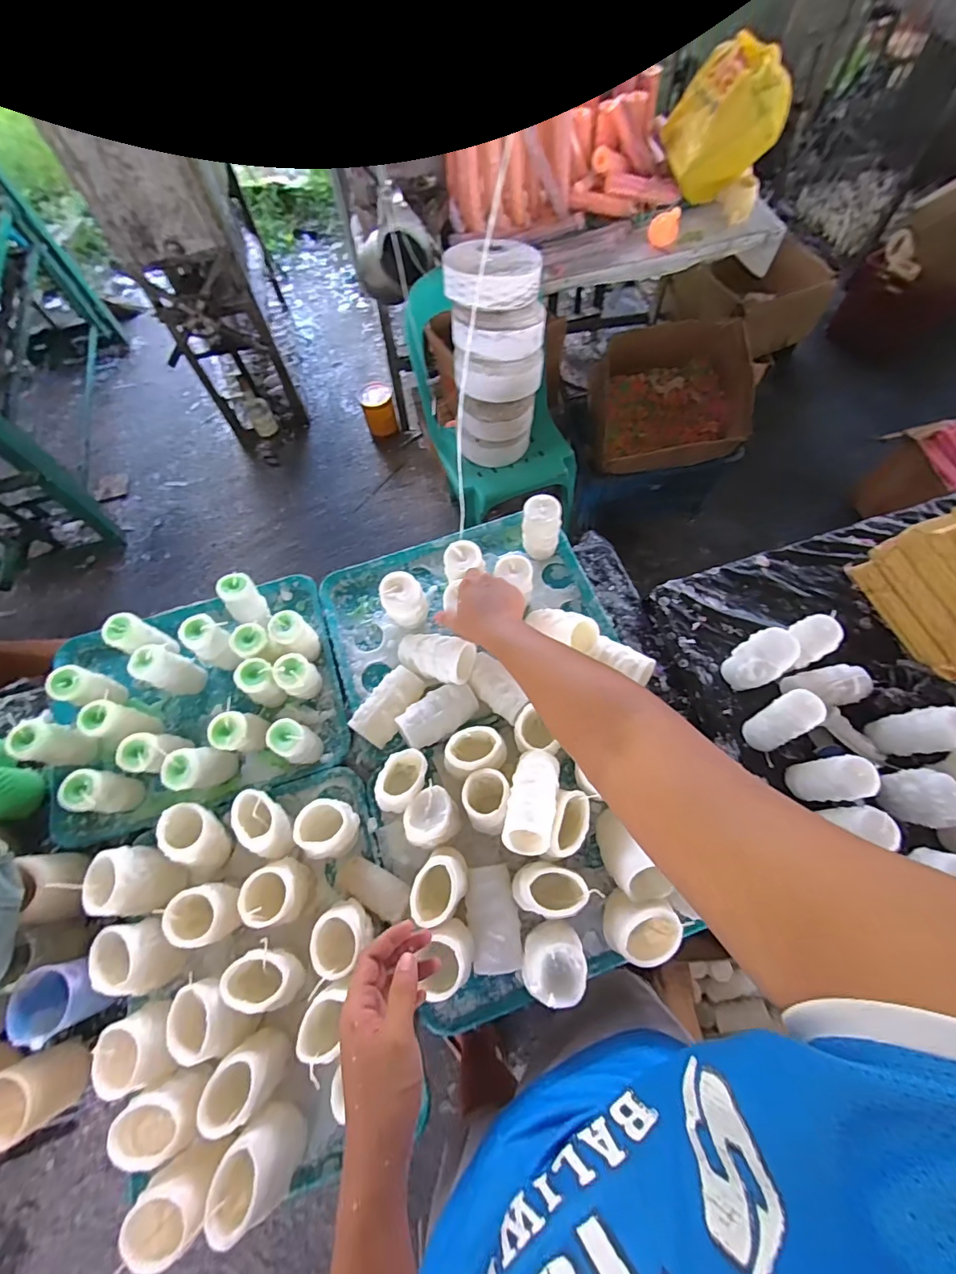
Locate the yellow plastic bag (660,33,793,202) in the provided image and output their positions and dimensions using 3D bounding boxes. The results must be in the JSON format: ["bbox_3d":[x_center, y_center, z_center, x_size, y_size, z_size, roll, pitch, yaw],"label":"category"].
[{"bbox_3d":[0.633,-1.334,1.233,0.224,0.250,0.242,-3,67,1],"label":"yellow plastic bag"}]

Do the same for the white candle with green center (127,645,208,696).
[{"bbox_3d":[-0.471,0.053,0.726,0.056,0.103,0.057,20,69,10],"label":"white candle with green center"}]

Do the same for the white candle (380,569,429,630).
[{"bbox_3d":[-0.116,-0.051,0.764,0.063,0.105,0.060,-1,67,2],"label":"white candle"}]

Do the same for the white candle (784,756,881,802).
[{"bbox_3d":[0.444,0.182,0.597,0.055,0.093,0.053,-1,67,2],"label":"white candle"}]

